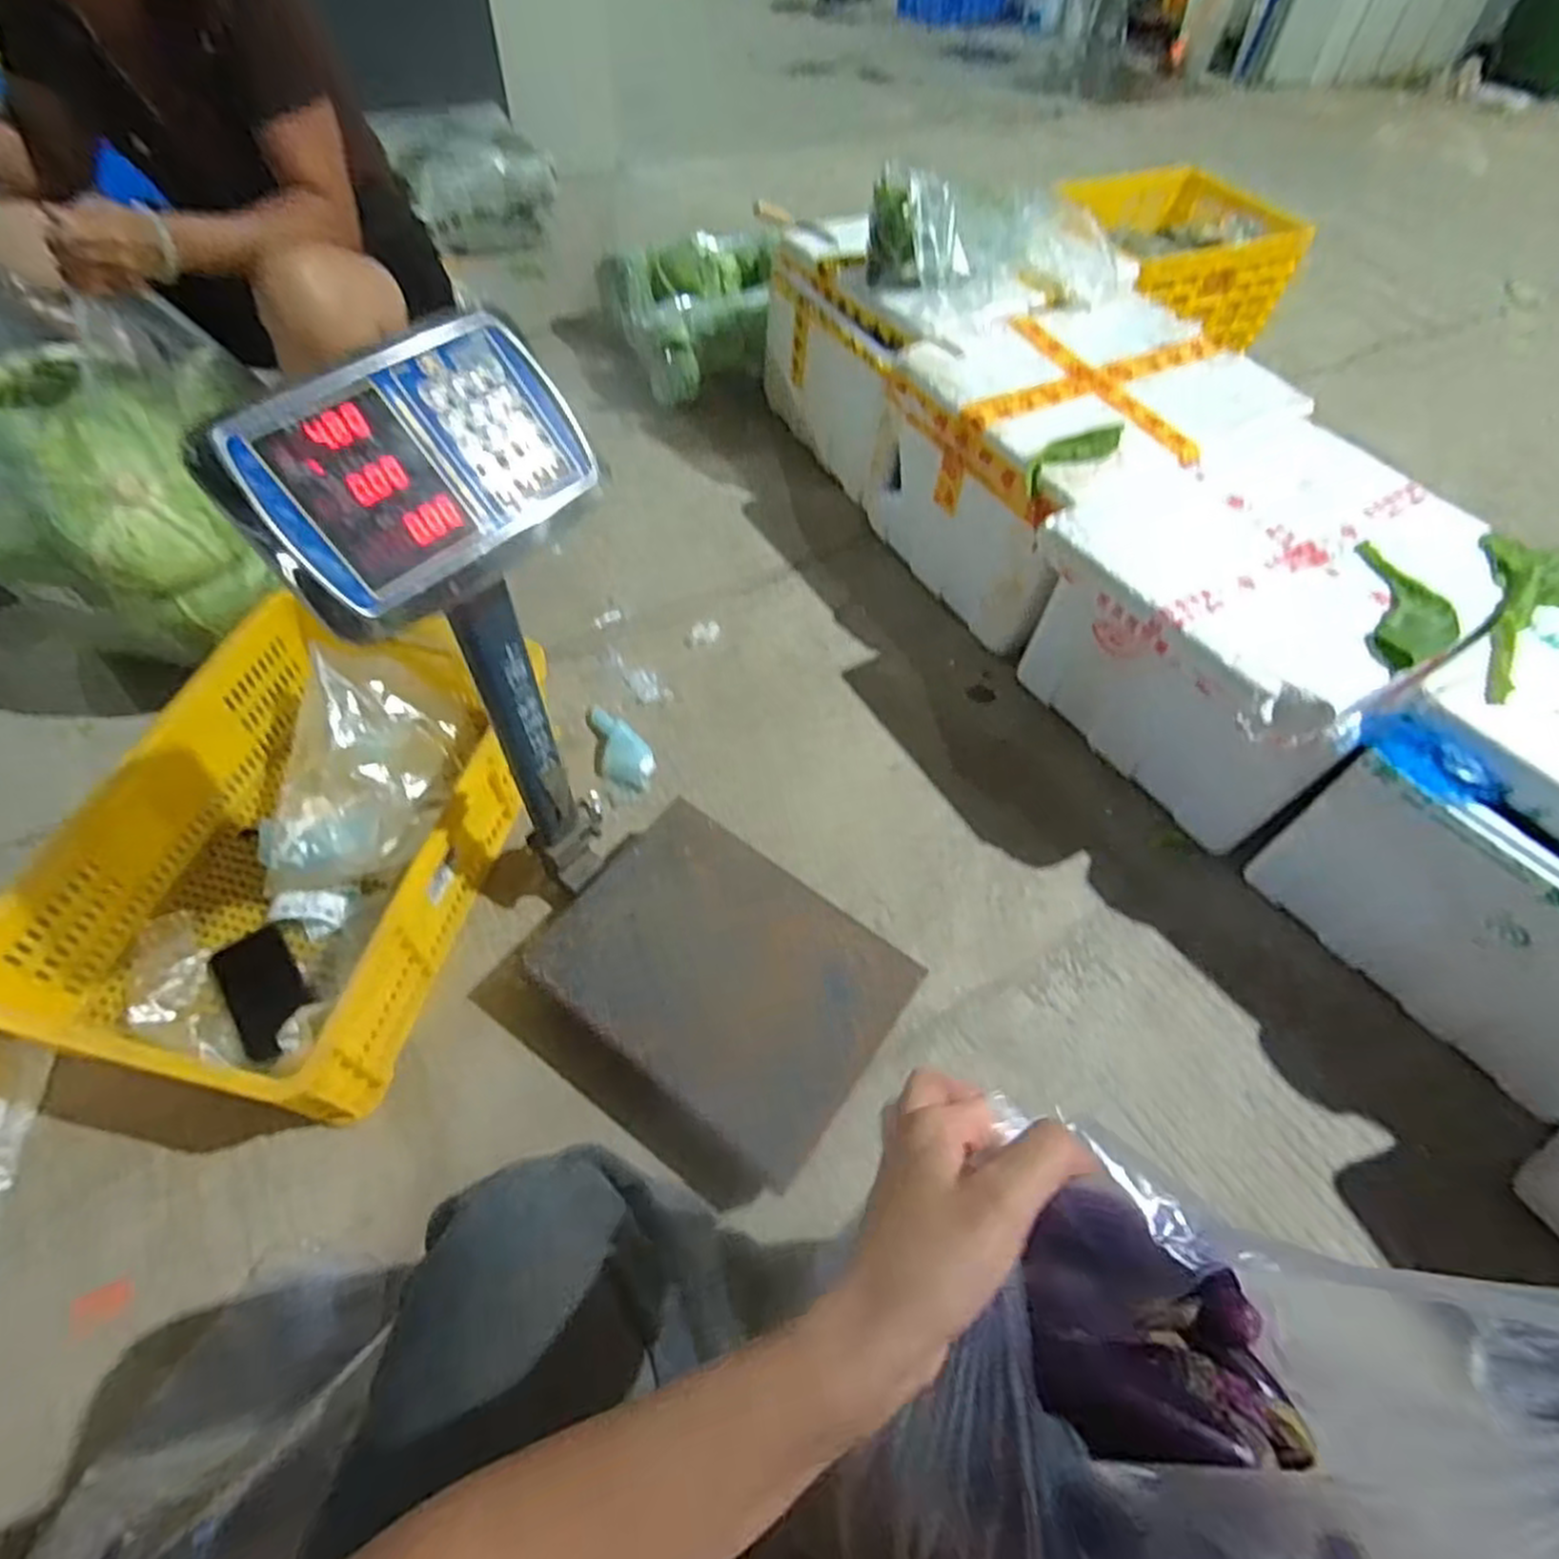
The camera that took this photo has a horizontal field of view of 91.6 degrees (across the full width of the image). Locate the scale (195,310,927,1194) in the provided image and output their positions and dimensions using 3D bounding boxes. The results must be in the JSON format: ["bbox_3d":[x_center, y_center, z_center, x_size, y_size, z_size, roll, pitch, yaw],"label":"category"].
[{"bbox_3d":[-0.101,0.037,0.695,0.505,0.642,0.305,31,57,20],"label":"scale"}]

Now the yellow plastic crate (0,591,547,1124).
[{"bbox_3d":[-0.588,0.074,0.960,0.407,0.182,0.595,12,55,4],"label":"yellow plastic crate"}]

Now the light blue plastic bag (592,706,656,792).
[{"bbox_3d":[-0.239,-0.048,1.152,0.076,0.053,0.165,-17,58,-16],"label":"light blue plastic bag"}]

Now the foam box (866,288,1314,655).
[{"bbox_3d":[0.525,-0.576,1.411,0.625,0.342,0.479,-27,58,-22],"label":"foam box"}]

